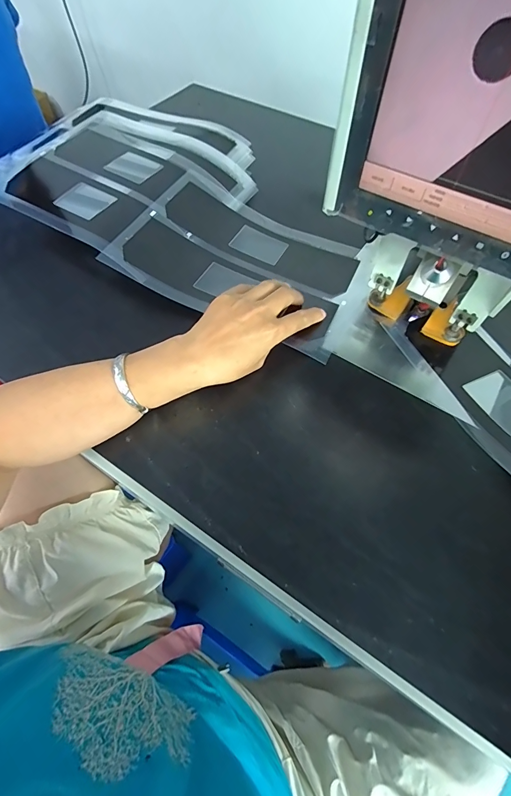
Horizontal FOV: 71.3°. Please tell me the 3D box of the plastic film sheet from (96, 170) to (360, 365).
[{"bbox_3d":[-0.013,-0.177,0.460,0.268,0.066,0.199,21,62,11],"label":"plastic film sheet"}]

